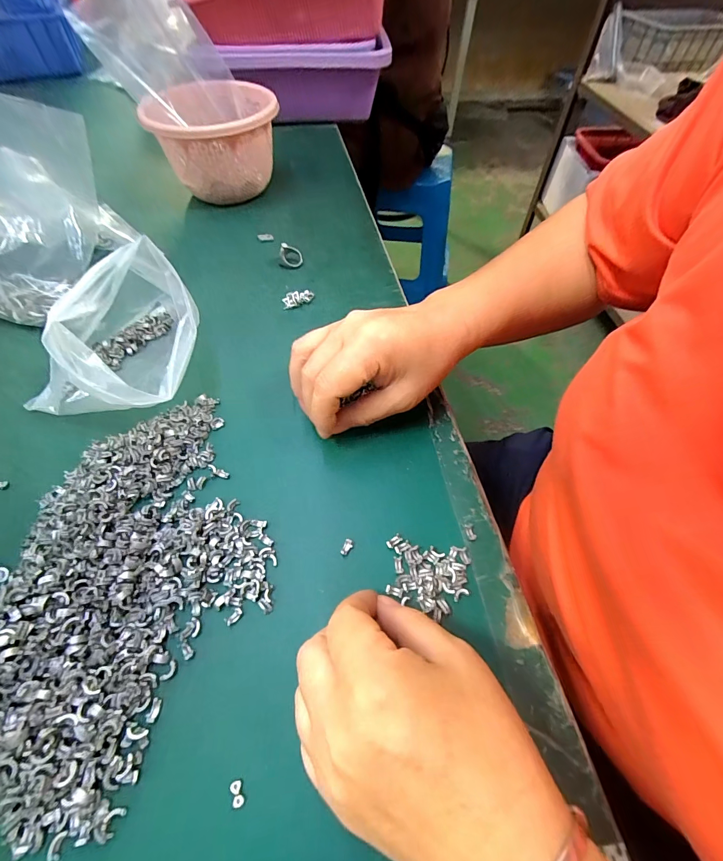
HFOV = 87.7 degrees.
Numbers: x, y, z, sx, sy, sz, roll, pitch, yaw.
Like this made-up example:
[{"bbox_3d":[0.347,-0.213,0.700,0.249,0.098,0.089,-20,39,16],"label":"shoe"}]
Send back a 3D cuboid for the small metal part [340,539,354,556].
[{"bbox_3d":[-0.009,0.072,0.233,0.005,0.004,0.011,24,59,15],"label":"small metal part"}]

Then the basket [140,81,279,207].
[{"bbox_3d":[-0.167,-0.335,0.450,0.133,0.094,0.136,-4,56,-3],"label":"basket"}]

